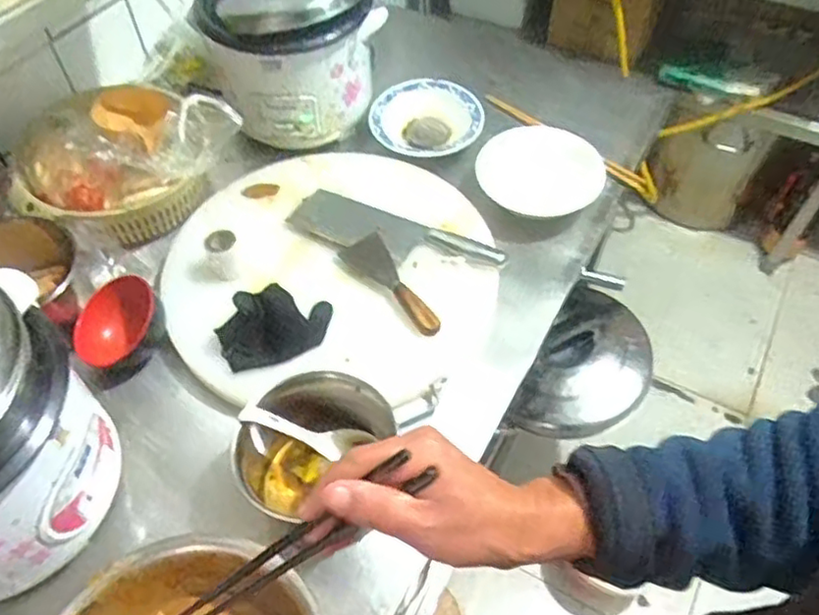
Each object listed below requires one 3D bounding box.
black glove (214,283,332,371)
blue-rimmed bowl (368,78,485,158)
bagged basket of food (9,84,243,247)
[{"bbox_3d":[-0.160,0.004,0.766,0.134,0.068,0.100,-15,55,-10],"label":"black glove"},{"bbox_3d":[0.027,-0.283,1.000,0.168,0.036,0.153,0,54,1],"label":"blue-rimmed bowl"},{"bbox_3d":[-0.376,-0.194,0.868,0.274,0.121,0.173,-33,59,-21],"label":"bagged basket of food"}]

